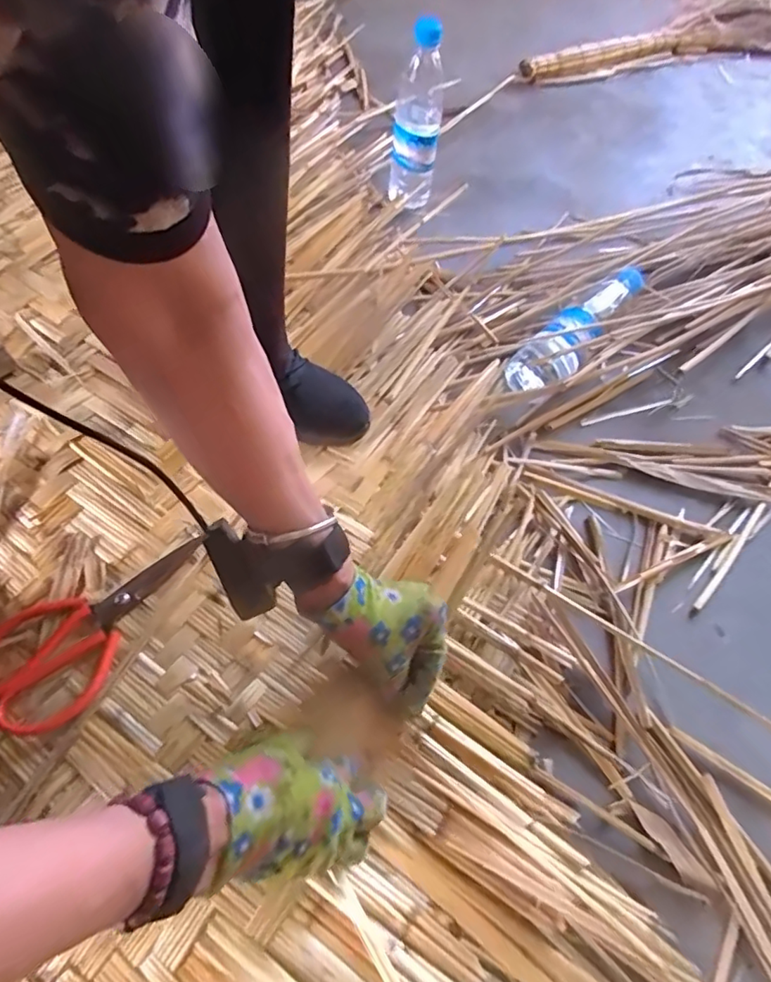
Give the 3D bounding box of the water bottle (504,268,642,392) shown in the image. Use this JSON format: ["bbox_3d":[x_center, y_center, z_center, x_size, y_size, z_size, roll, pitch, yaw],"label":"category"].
[{"bbox_3d":[0.230,-0.198,0.678,0.068,0.053,0.238,36,62,17],"label":"water bottle"}]

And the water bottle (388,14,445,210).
[{"bbox_3d":[0.043,-0.510,0.770,0.066,0.196,0.068,2,57,-3],"label":"water bottle"}]

